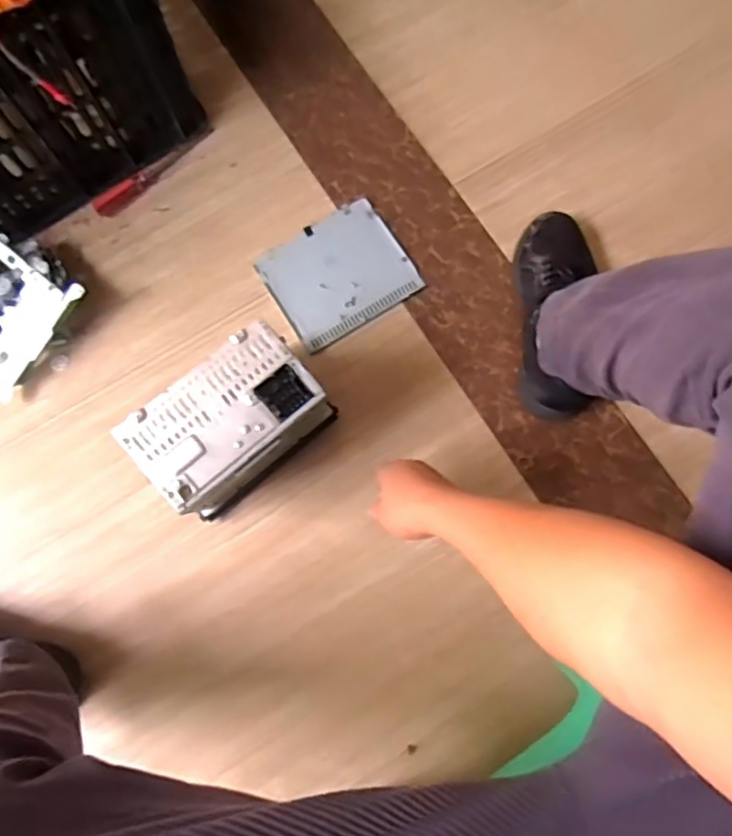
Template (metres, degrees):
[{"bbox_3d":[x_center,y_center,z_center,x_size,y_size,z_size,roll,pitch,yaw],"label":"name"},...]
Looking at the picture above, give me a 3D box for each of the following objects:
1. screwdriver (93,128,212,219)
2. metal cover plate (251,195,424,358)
[{"bbox_3d":[-0.288,-0.340,0.861,0.191,0.019,0.020,-40,79,-7],"label":"screwdriver"},{"bbox_3d":[-0.033,-0.189,0.824,0.176,0.013,0.151,-32,78,-5],"label":"metal cover plate"}]

